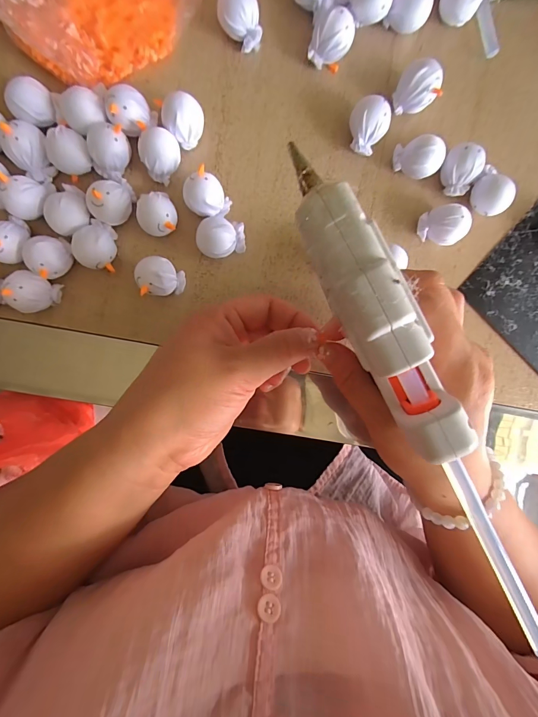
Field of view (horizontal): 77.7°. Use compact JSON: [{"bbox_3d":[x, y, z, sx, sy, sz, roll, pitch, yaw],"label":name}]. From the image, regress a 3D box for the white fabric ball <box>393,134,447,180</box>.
[{"bbox_3d":[0.101,-0.137,0.228,0.030,0.026,0.022,37,92,-6],"label":"white fabric ball"}]

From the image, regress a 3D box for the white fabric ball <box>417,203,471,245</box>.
[{"bbox_3d":[0.121,-0.092,0.234,0.028,0.025,0.026,0,95,-4],"label":"white fabric ball"}]

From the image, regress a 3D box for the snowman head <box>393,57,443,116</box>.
[{"bbox_3d":[0.099,-0.180,0.224,0.024,0.027,0.022,0,95,-4],"label":"snowman head"}]

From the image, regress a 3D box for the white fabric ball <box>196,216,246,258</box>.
[{"bbox_3d":[-0.032,-0.080,0.225,0.030,0.025,0.023,-12,96,-2],"label":"white fabric ball"}]

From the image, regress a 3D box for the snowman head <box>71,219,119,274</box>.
[{"bbox_3d":[-0.113,-0.075,0.220,0.022,0.025,0.031,8,94,-4],"label":"snowman head"}]

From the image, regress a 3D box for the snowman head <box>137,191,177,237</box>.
[{"bbox_3d":[-0.073,-0.093,0.222,0.024,0.023,0.024,0,95,-4],"label":"snowman head"}]

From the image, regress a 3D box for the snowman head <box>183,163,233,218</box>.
[{"bbox_3d":[-0.041,-0.106,0.221,0.026,0.025,0.026,-32,96,0],"label":"snowman head"}]

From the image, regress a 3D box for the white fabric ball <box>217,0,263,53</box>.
[{"bbox_3d":[-0.019,-0.217,0.213,0.026,0.027,0.023,-7,95,-3],"label":"white fabric ball"}]

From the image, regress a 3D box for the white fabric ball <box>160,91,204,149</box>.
[{"bbox_3d":[-0.054,-0.152,0.216,0.025,0.026,0.023,0,95,-4],"label":"white fabric ball"}]

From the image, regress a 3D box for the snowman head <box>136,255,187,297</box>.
[{"bbox_3d":[-0.072,-0.054,0.224,0.028,0.026,0.024,-1,95,-3],"label":"snowman head"}]

